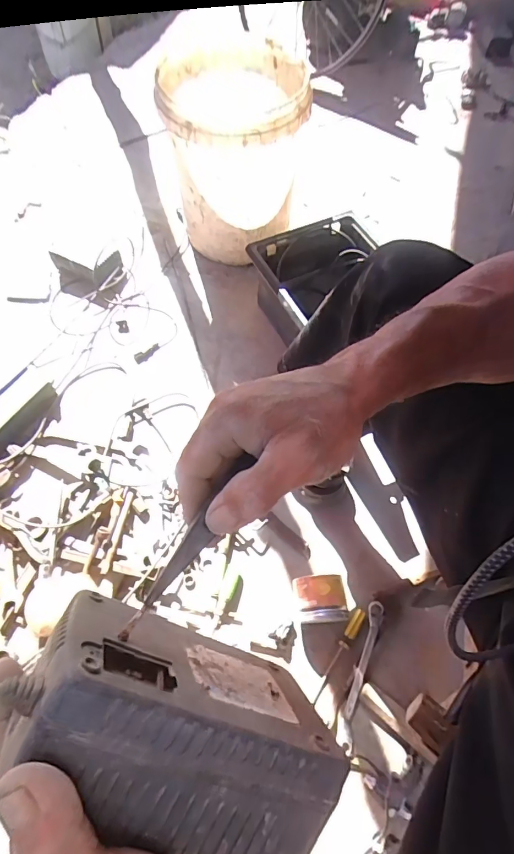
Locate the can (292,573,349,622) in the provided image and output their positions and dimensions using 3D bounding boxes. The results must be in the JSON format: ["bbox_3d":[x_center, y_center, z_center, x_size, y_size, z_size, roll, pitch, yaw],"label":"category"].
[{"bbox_3d":[0.097,0.274,0.695,0.075,0.075,0.067,-2,65,-4],"label":"can"}]

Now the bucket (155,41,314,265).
[{"bbox_3d":[-0.051,-0.625,1.023,0.302,0.336,0.319,-3,64,-3],"label":"bucket"}]

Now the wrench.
[{"bbox_3d":[0.172,0.368,0.691,0.023,0.008,0.174,18,65,10],"label":"wrench"}]

